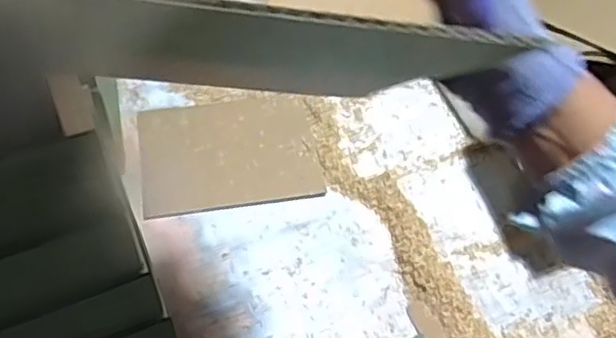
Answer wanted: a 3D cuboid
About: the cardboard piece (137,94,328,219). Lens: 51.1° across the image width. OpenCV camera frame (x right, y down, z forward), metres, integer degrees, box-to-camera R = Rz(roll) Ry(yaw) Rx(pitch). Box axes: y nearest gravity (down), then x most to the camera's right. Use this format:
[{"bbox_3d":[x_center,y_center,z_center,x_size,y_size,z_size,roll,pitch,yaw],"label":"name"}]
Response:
[{"bbox_3d":[-0.110,-0.027,0.893,0.237,0.010,0.177,-7,56,-10],"label":"cardboard piece"}]

